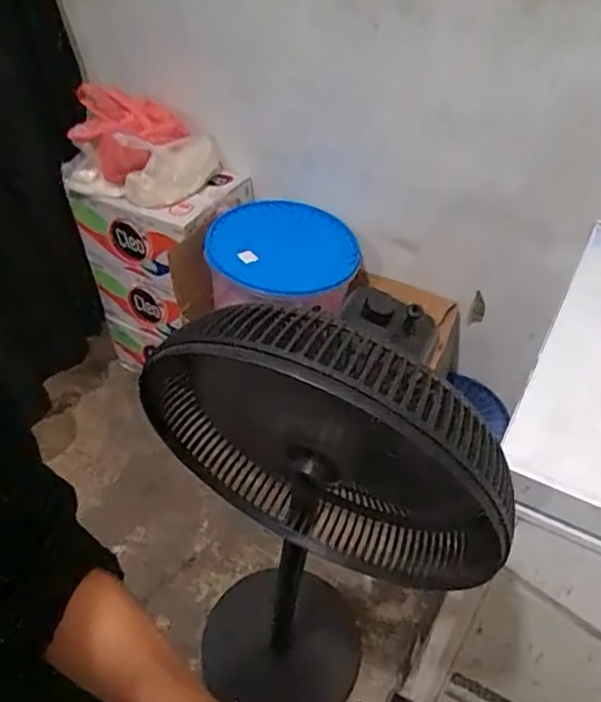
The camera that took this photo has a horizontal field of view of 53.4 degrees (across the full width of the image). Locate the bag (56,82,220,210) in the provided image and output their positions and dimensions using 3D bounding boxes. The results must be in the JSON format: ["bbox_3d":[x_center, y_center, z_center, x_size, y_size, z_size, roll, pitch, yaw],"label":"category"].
[{"bbox_3d":[-0.367,-0.457,1.321,0.323,0.179,0.195,5,45,8],"label":"bag"}]

